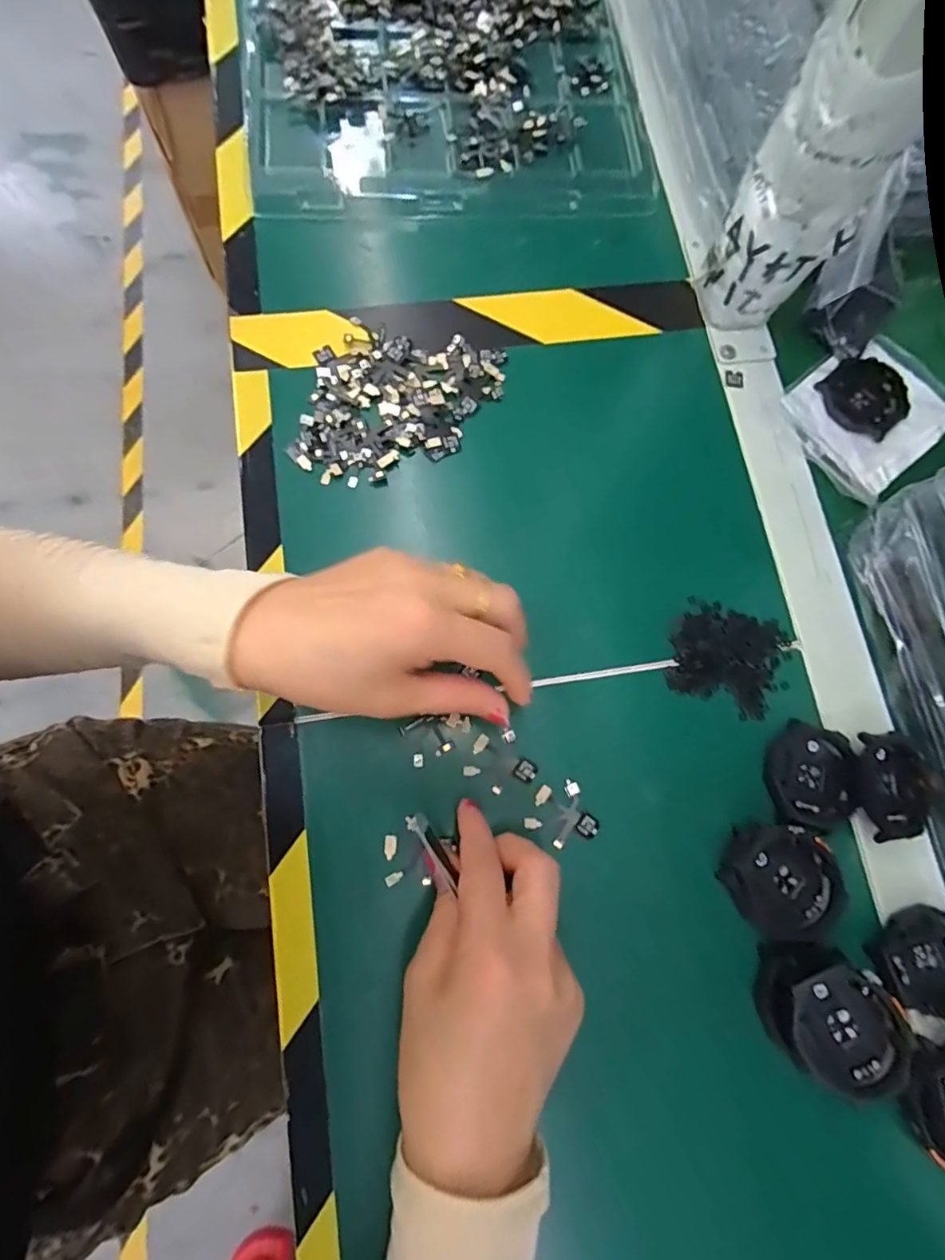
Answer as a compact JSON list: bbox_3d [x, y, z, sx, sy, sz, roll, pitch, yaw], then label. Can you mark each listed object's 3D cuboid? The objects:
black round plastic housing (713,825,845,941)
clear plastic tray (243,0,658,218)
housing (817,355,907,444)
[{"bbox_3d":[0.155,0.125,0.275,0.049,0.018,0.053,1,76,-4],"label":"black round plastic housing"},{"bbox_3d":[-0.027,-0.455,0.397,0.264,0.023,0.367,-5,77,-6],"label":"clear plastic tray"},{"bbox_3d":[0.255,-0.151,0.357,0.046,0.010,0.053,-37,82,-12],"label":"housing"}]

